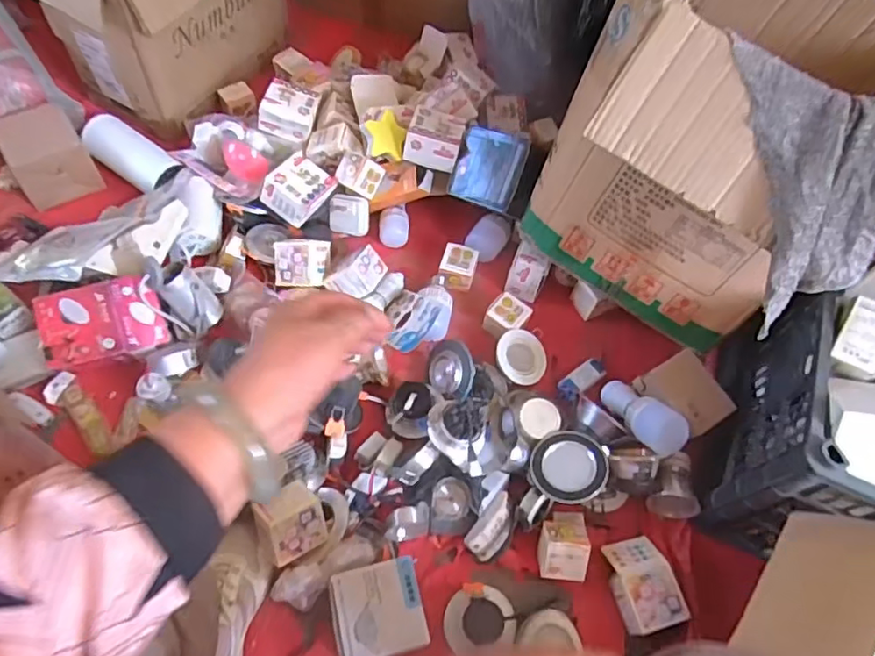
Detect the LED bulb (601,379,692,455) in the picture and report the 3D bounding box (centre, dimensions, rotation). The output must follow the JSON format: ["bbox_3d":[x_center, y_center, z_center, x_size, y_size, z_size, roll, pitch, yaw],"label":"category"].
[{"bbox_3d":[0.277,0.114,0.831,0.054,0.051,0.148,-21,31,-15],"label":"LED bulb"}]

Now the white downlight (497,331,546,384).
[{"bbox_3d":[0.123,0.044,0.890,0.082,0.032,0.082,3,83,-28],"label":"white downlight"}]

